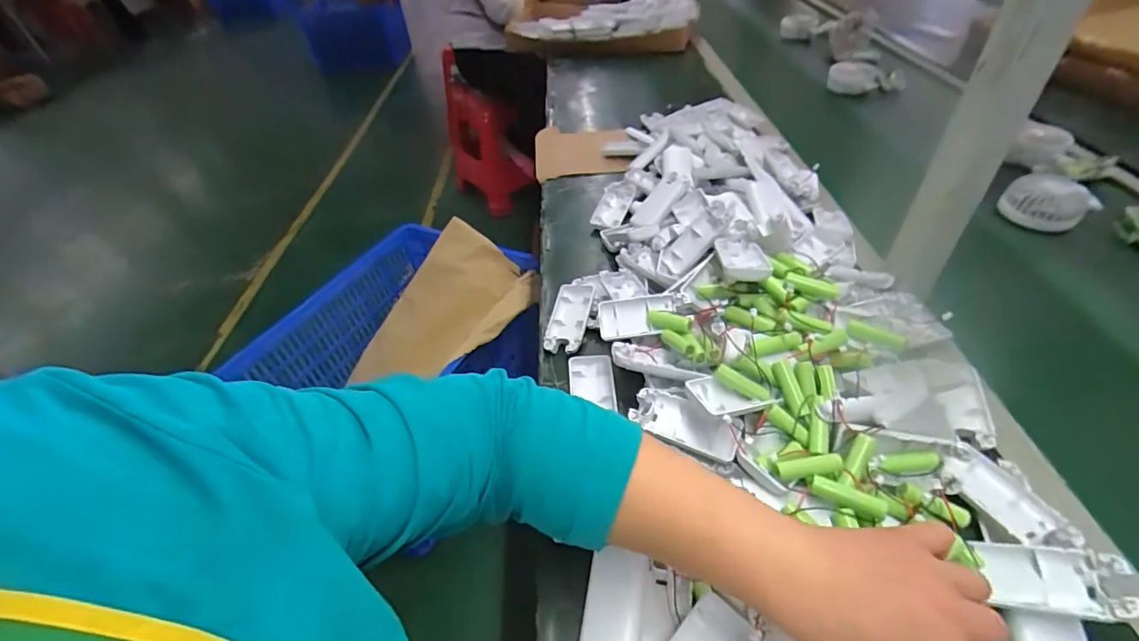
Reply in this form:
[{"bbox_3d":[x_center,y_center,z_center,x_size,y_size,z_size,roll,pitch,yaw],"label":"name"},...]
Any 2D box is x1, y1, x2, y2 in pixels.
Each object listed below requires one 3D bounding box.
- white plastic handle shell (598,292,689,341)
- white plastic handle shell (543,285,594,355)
[{"bbox_3d":[0.077,-0.005,0.513,0.093,0.009,0.046,-10,64,11],"label":"white plastic handle shell"},{"bbox_3d":[-0.001,-0.003,0.571,0.045,0.025,0.091,7,47,14],"label":"white plastic handle shell"}]

